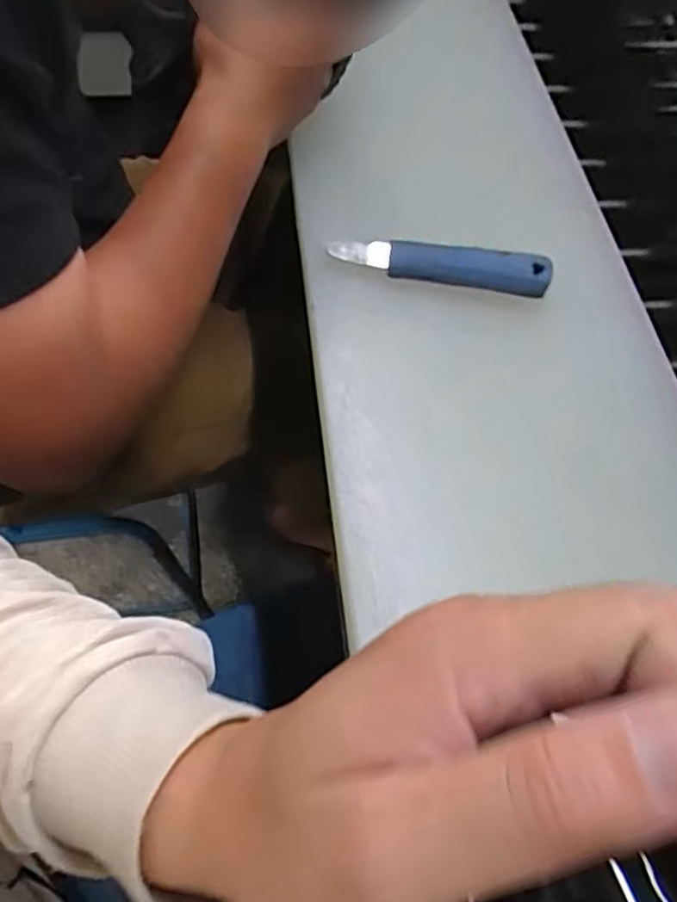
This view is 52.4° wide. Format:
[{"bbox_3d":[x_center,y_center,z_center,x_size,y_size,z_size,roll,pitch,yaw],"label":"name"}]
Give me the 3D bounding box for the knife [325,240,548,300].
[{"bbox_3d":[0.072,-0.133,0.488,0.152,0.022,0.026,10,57,2],"label":"knife"}]

